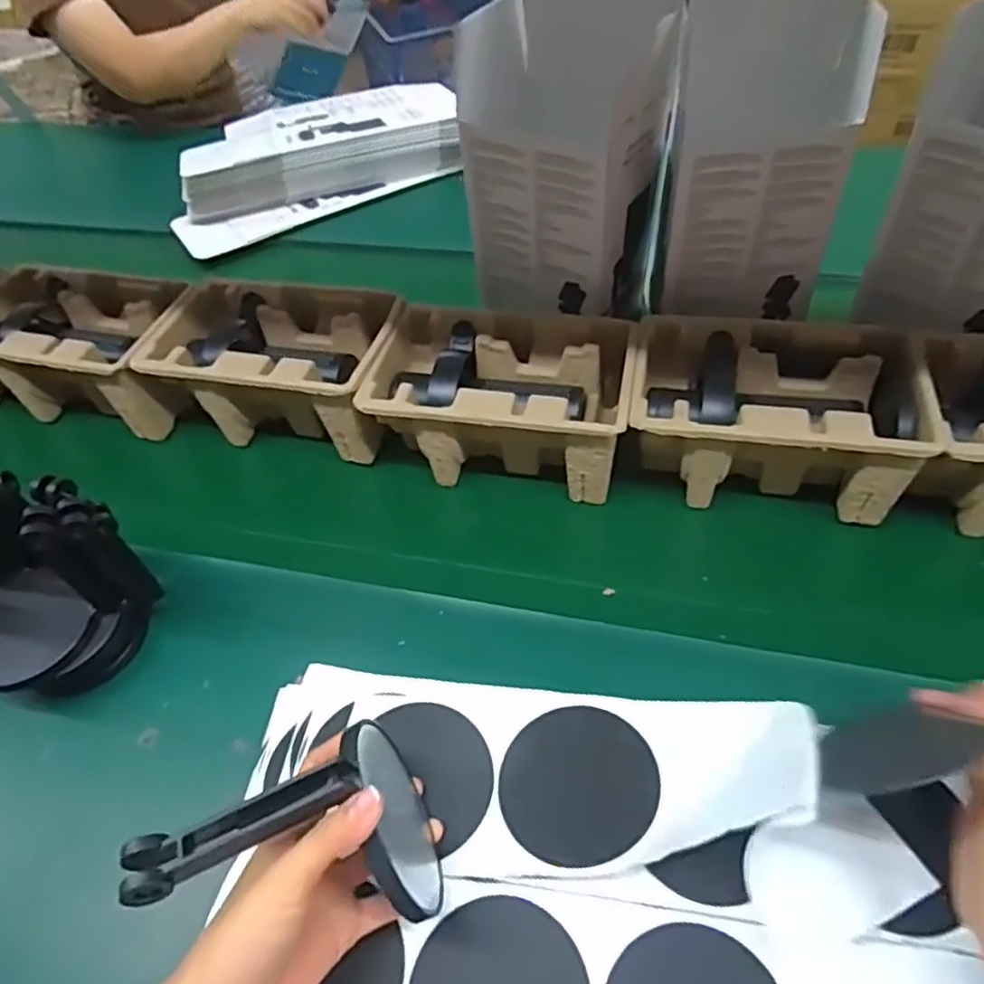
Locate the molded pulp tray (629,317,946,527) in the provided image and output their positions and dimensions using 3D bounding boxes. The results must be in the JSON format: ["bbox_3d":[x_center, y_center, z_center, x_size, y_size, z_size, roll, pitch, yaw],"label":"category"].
[{"bbox_3d":[0.233,-0.057,0.599,0.219,0.123,0.142,10,51,11],"label":"molded pulp tray"}]

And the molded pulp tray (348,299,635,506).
[{"bbox_3d":[0.011,-0.074,0.640,0.221,0.123,0.139,7,51,10],"label":"molded pulp tray"}]

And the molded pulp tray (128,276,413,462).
[{"bbox_3d":[-0.204,-0.124,0.685,0.231,0.103,0.143,11,51,12],"label":"molded pulp tray"}]

